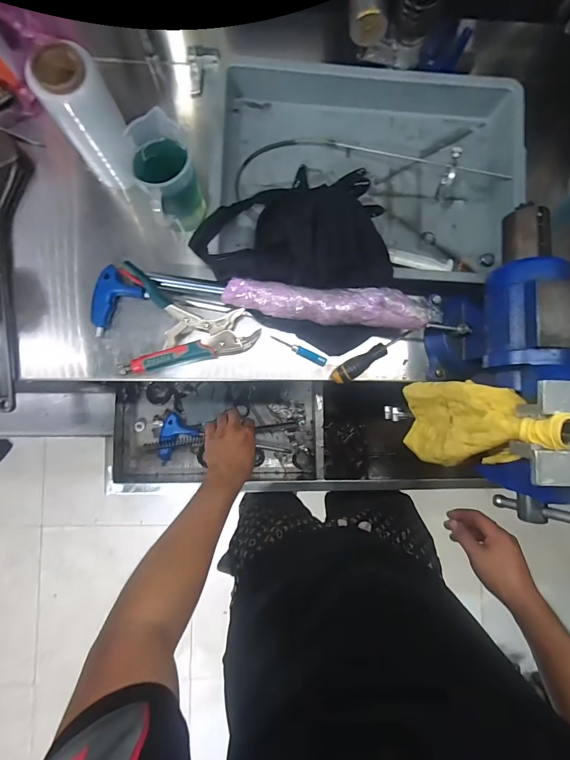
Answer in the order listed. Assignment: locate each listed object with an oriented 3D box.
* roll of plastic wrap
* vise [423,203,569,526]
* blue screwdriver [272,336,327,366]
[{"bbox_3d":[-0.262,-0.350,0.492,0.080,0.177,0.077,-32,89,-4],"label":"roll of plastic wrap"},{"bbox_3d":[0.304,-0.019,0.457,0.156,0.235,0.394,-7,88,-3],"label":"vise"},{"bbox_3d":[0.023,-0.049,0.569,0.097,0.008,0.015,26,86,-1],"label":"blue screwdriver"}]

